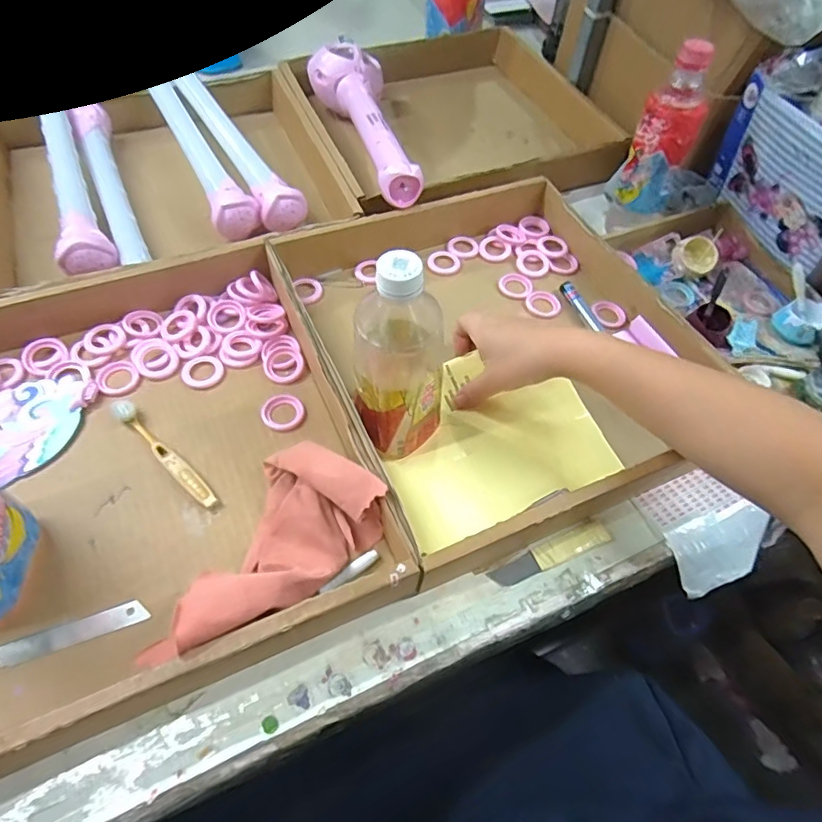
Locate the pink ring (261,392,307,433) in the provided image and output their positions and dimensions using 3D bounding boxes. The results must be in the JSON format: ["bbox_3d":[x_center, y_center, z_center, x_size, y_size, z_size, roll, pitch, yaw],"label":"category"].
[{"bbox_3d":[-0.116,0.001,0.491,0.037,0.005,0.039,2,57,-3],"label":"pink ring"}]

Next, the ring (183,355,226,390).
[{"bbox_3d":[-0.197,-0.037,0.510,0.037,0.005,0.036,2,57,-3],"label":"ring"}]

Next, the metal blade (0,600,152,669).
[{"bbox_3d":[-0.236,0.155,0.378,0.097,0.004,0.017,-16,53,-15],"label":"metal blade"}]

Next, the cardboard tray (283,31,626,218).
[{"bbox_3d":[0.045,-0.398,0.734,0.392,0.054,0.377,-24,62,-18],"label":"cardboard tray"}]

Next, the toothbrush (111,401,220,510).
[{"bbox_3d":[-0.210,0.036,0.458,0.135,0.010,0.017,40,63,19],"label":"toothbrush"}]

